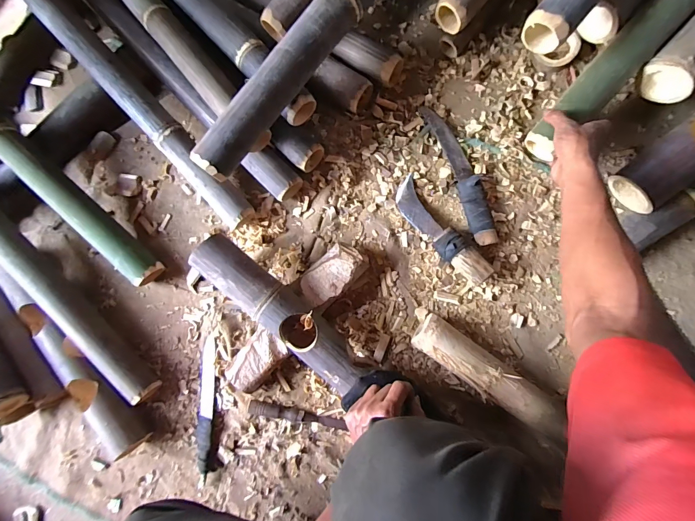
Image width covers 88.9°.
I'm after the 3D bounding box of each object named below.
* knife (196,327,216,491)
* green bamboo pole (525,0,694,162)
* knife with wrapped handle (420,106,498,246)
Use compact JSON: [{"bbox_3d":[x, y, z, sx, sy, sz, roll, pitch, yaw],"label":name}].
[{"bbox_3d":[-0.283,0.295,0.706,0.033,0.020,0.283,0,86,7],"label":"knife"},{"bbox_3d":[0.520,-0.425,0.518,0.066,0.057,0.641,42,105,8],"label":"green bamboo pole"},{"bbox_3d":[0.215,-0.168,0.663,0.050,0.034,0.288,-21,84,5],"label":"knife with wrapped handle"}]

